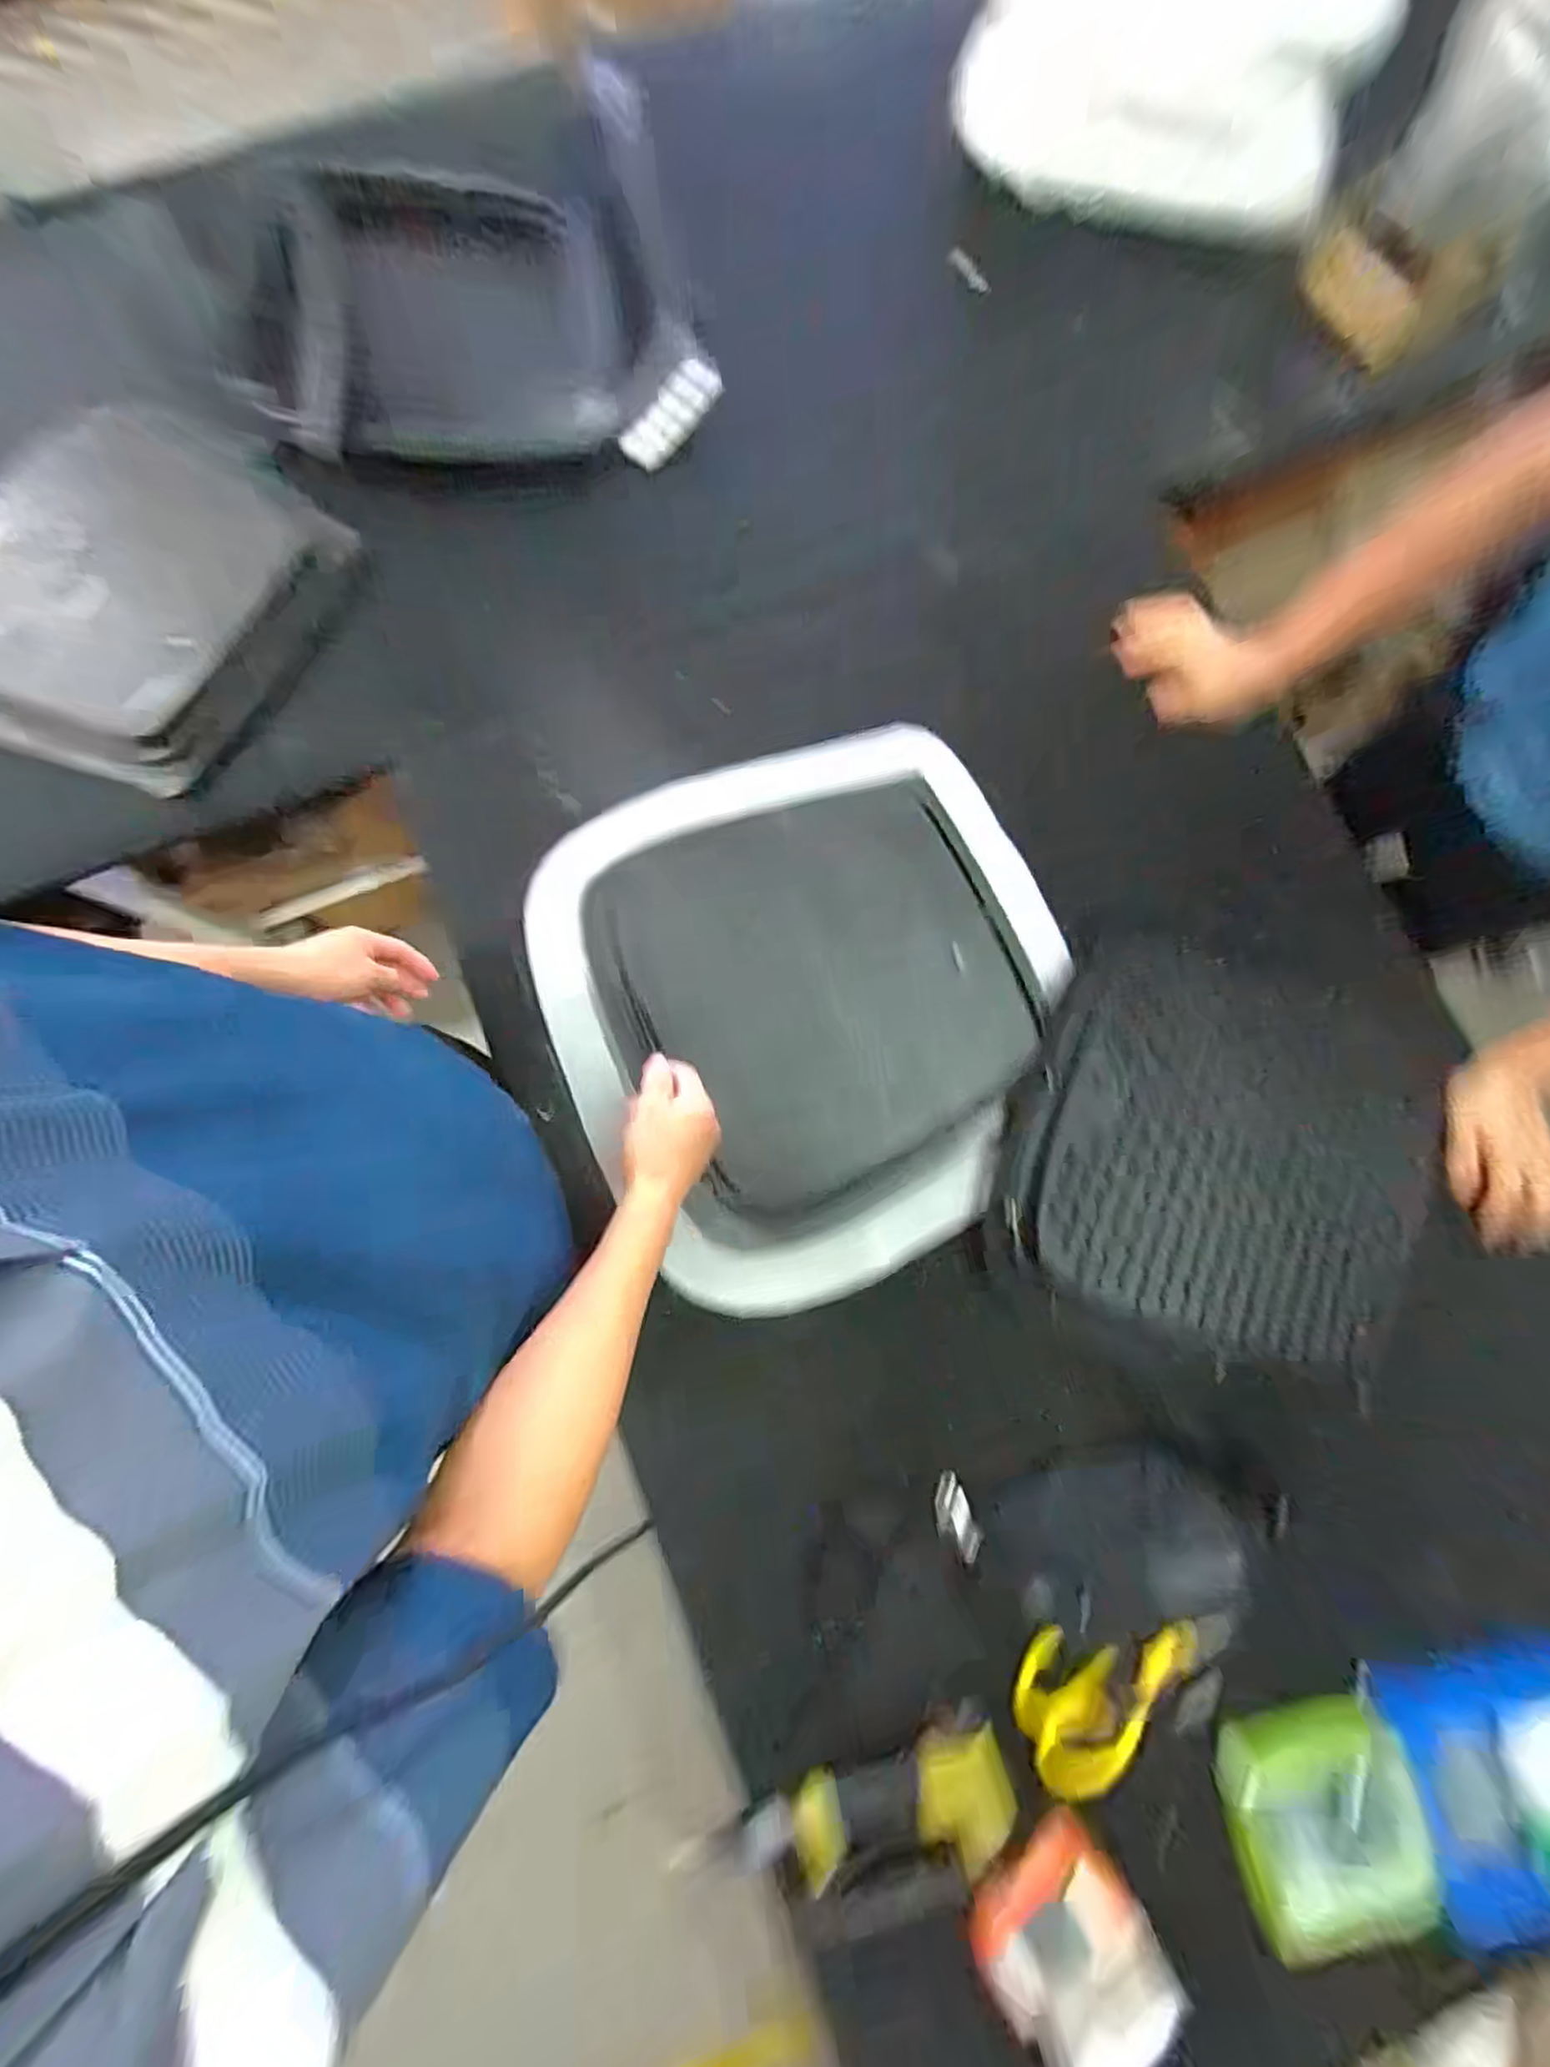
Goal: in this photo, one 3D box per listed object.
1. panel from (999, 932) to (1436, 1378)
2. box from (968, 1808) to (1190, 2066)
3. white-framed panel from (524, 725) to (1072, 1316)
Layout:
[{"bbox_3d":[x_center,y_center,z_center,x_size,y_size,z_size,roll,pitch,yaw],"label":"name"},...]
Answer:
[{"bbox_3d":[0.460,0.112,0.655,0.403,0.052,0.401,19,79,3],"label":"panel"},{"bbox_3d":[0.240,0.758,0.544,0.124,0.087,0.116,-41,82,-8],"label":"box"},{"bbox_3d":[0.038,-0.031,0.714,0.542,0.109,0.548,-25,80,-5],"label":"white-framed panel"}]

